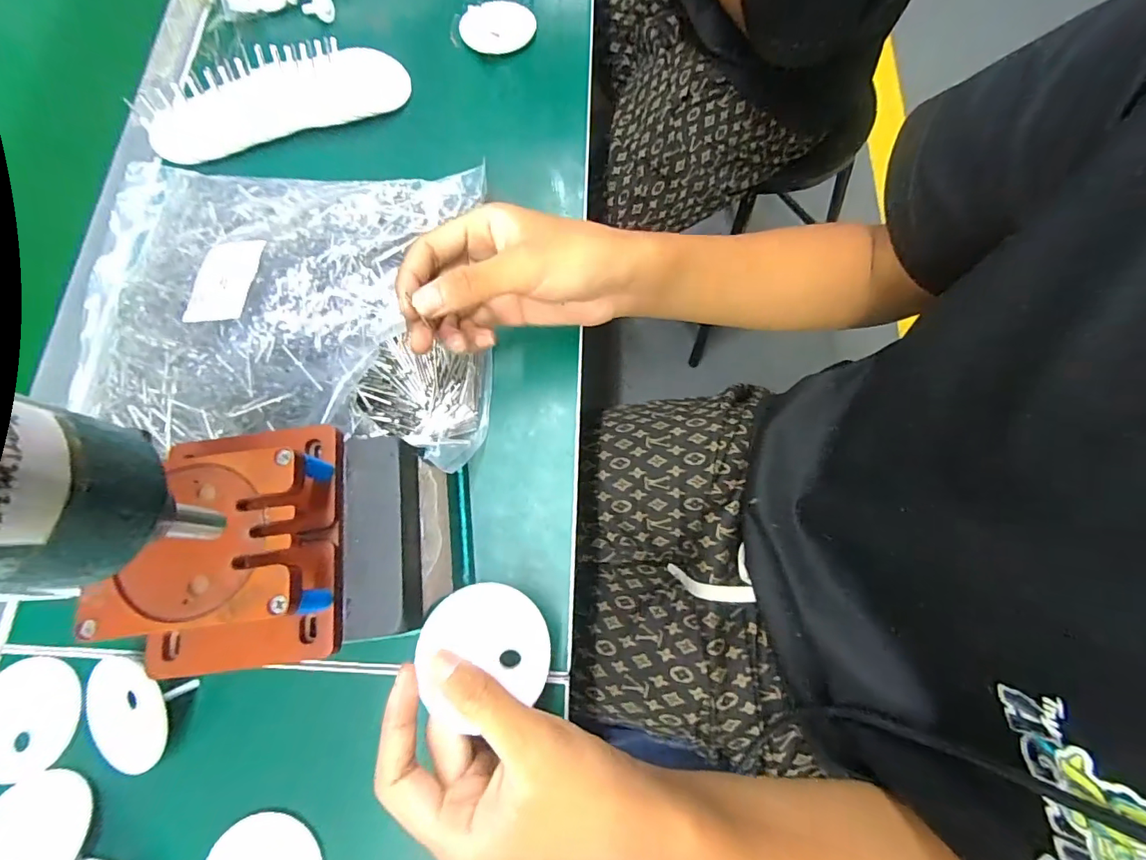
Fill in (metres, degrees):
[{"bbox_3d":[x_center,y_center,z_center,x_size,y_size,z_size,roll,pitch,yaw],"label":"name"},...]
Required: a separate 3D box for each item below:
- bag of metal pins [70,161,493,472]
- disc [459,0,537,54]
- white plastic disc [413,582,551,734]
[{"bbox_3d":[-0.196,-0.088,0.327,0.285,0.050,0.222,3,74,5],"label":"bag of metal pins"},{"bbox_3d":[-0.064,-0.344,0.421,0.062,0.012,0.062,-1,74,4],"label":"disc"},{"bbox_3d":[-0.043,0.104,0.236,0.062,0.004,0.057,8,65,-17],"label":"white plastic disc"}]

